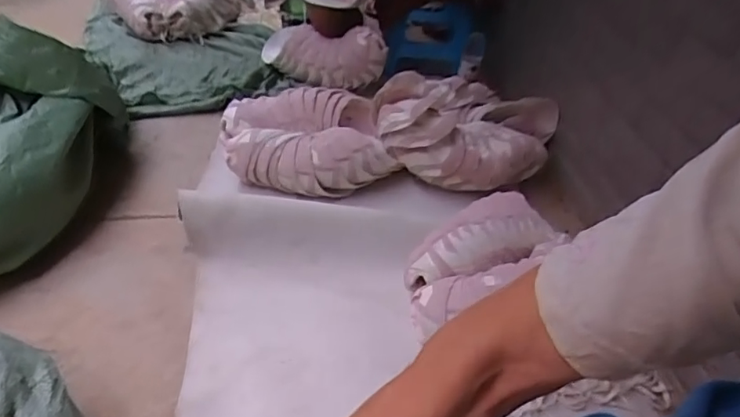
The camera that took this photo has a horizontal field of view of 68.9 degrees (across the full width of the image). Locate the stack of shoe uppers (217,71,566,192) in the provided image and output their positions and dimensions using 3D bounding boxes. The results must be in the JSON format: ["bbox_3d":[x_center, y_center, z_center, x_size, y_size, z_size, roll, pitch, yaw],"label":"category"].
[{"bbox_3d":[0.051,-0.179,1.315,0.805,0.165,0.296,-2,40,-4],"label":"stack of shoe uppers"}]

